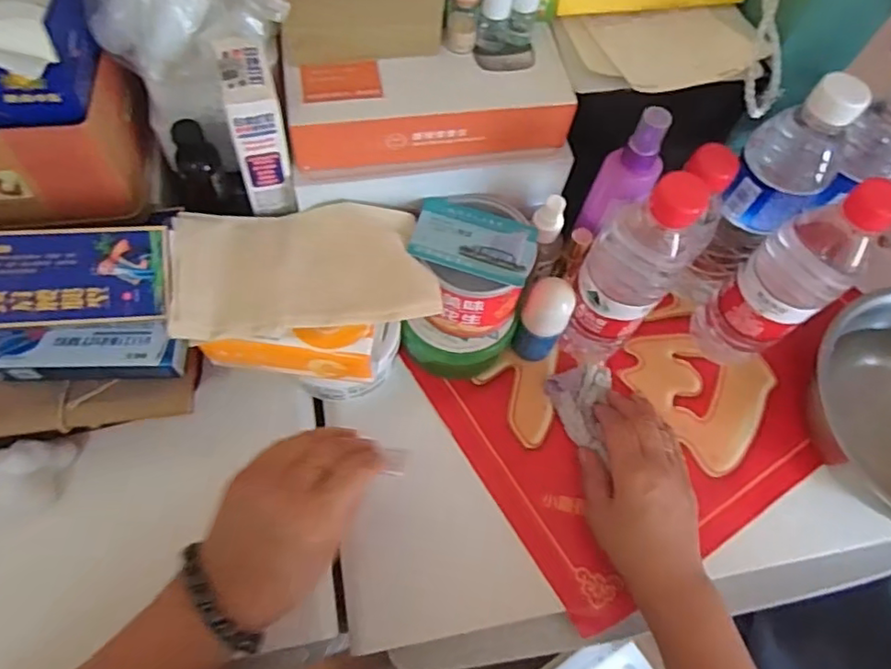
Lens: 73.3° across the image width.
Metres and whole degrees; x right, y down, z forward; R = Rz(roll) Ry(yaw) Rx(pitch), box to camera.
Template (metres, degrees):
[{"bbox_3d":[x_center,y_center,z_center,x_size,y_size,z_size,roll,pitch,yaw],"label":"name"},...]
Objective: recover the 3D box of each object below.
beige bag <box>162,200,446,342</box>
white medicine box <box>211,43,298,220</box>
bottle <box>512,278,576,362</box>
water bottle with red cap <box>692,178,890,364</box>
[{"bbox_3d":[-0.094,-0.050,0.405,0.166,0.023,0.091,-6,65,-6],"label":"beige bag"},{"bbox_3d":[-0.124,-0.129,0.398,0.033,0.113,0.048,-15,66,-10],"label":"white medicine box"},{"bbox_3d":[0.079,-0.010,0.489,0.036,0.092,0.030,17,65,4],"label":"bottle"},{"bbox_3d":[0.256,-0.039,0.454,0.053,0.207,0.062,-28,69,-16],"label":"water bottle with red cap"}]

